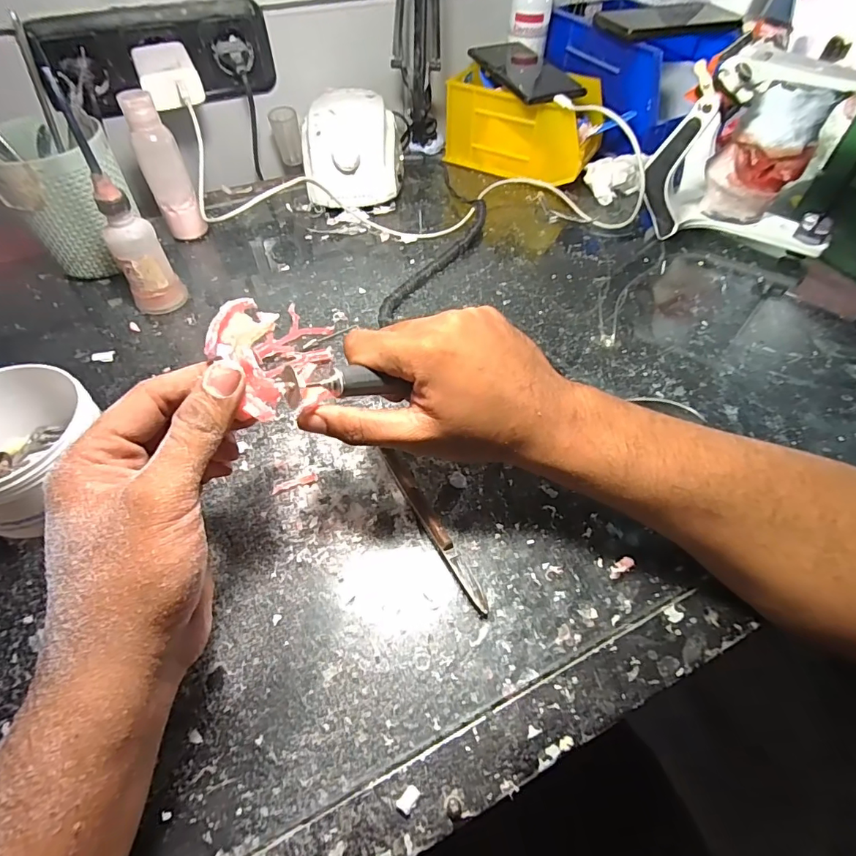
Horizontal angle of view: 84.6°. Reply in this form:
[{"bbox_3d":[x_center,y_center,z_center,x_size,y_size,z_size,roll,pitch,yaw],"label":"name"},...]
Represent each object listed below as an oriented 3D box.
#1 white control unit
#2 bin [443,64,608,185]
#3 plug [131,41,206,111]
[{"bbox_3d":[-0.081,-0.309,0.526,0.107,0.079,0.132,-3,54,-3],"label":"white control unit"},{"bbox_3d":[0.116,-0.361,0.564,0.168,0.086,0.102,25,57,17],"label":"bin"},{"bbox_3d":[-0.247,-0.337,0.450,0.051,0.030,0.083,-20,56,-15],"label":"plug"}]

